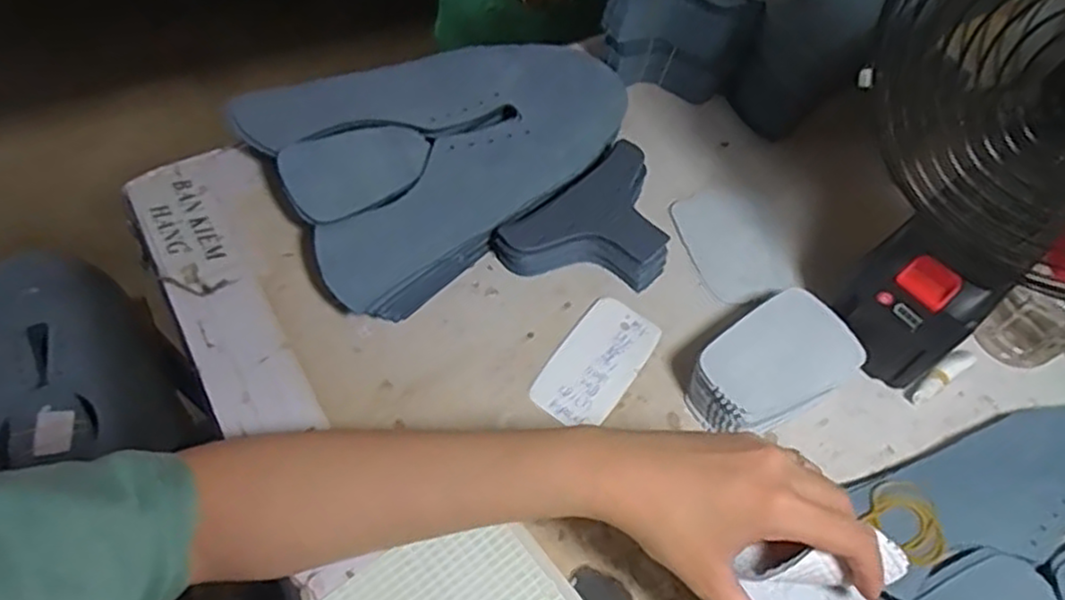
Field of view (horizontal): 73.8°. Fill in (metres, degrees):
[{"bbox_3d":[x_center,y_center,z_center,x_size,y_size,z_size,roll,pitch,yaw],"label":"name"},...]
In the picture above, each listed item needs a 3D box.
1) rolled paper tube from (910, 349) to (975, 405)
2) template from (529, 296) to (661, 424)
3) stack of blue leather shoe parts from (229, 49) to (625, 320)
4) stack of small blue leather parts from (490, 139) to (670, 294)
[{"bbox_3d":[0.285,0.053,0.494,0.059,0.011,0.015,-28,63,-23],"label":"rolled paper tube"},{"bbox_3d":[0.045,0.042,0.480,0.052,0.004,0.102,34,58,12],"label":"template"},{"bbox_3d":[-0.056,-0.129,0.543,0.291,0.031,0.199,-33,67,-20],"label":"stack of blue leather shoe parts"},{"bbox_3d":[0.054,-0.050,0.519,0.092,0.028,0.138,41,60,20],"label":"stack of small blue leather parts"}]

